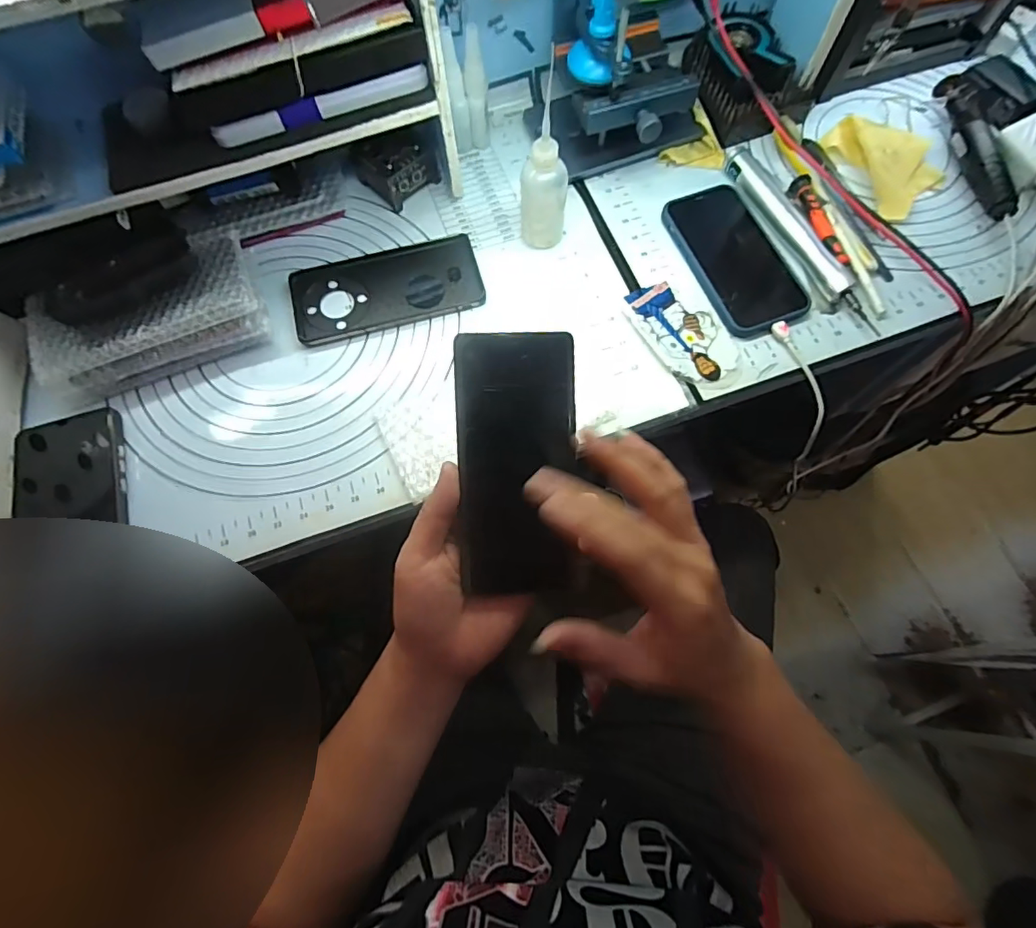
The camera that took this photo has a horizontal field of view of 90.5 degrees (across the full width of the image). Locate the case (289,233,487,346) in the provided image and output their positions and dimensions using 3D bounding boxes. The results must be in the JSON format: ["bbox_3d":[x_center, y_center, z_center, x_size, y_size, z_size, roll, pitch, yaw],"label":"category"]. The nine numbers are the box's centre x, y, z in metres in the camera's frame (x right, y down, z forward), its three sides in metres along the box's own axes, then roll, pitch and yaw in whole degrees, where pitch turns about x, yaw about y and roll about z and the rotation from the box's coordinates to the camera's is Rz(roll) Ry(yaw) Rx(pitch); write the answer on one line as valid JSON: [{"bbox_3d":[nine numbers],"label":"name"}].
[{"bbox_3d":[-0.117,-0.158,0.456,0.163,0.009,0.081,-14,70,-4],"label":"case"}]

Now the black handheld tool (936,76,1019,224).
[{"bbox_3d":[0.432,-0.301,0.482,0.028,0.026,0.167,1,69,2],"label":"black handheld tool"}]

